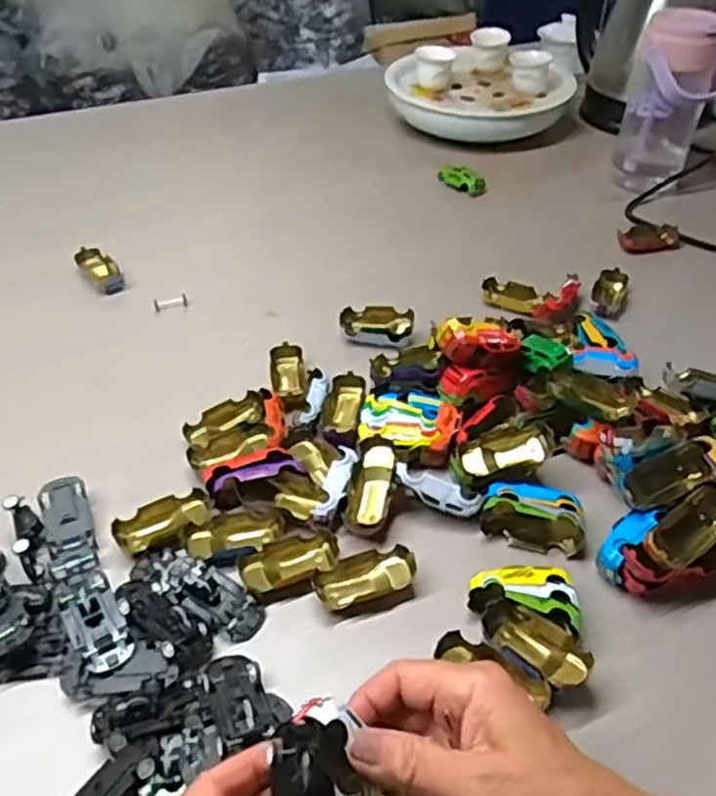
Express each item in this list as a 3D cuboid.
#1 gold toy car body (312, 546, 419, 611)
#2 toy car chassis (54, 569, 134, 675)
[{"bbox_3d":[0.005,0.111,0.443,0.063,0.015,0.029,-17,45,-16],"label":"gold toy car body"},{"bbox_3d":[-0.153,0.130,0.415,0.030,0.009,0.062,-24,60,-23],"label":"toy car chassis"}]

